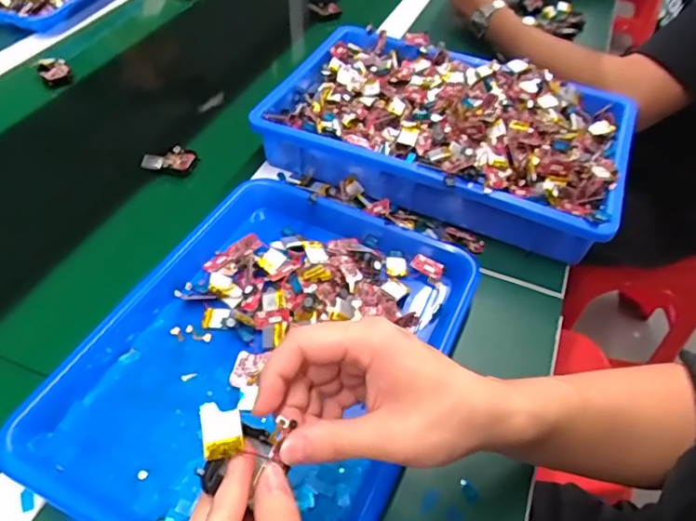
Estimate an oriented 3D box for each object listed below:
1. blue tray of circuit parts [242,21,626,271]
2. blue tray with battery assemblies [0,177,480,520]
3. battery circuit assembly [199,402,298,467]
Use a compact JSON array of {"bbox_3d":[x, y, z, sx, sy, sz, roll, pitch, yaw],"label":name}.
[{"bbox_3d":[0.106,-0.151,0.613,0.382,0.086,0.233,21,50,13],"label":"blue tray of circuit parts"},{"bbox_3d":[-0.059,0.068,0.431,0.249,0.038,0.321,21,50,14],"label":"blue tray with battery assemblies"},{"bbox_3d":[-0.051,0.087,0.273,0.046,0.012,0.022,17,45,-21],"label":"battery circuit assembly"}]

